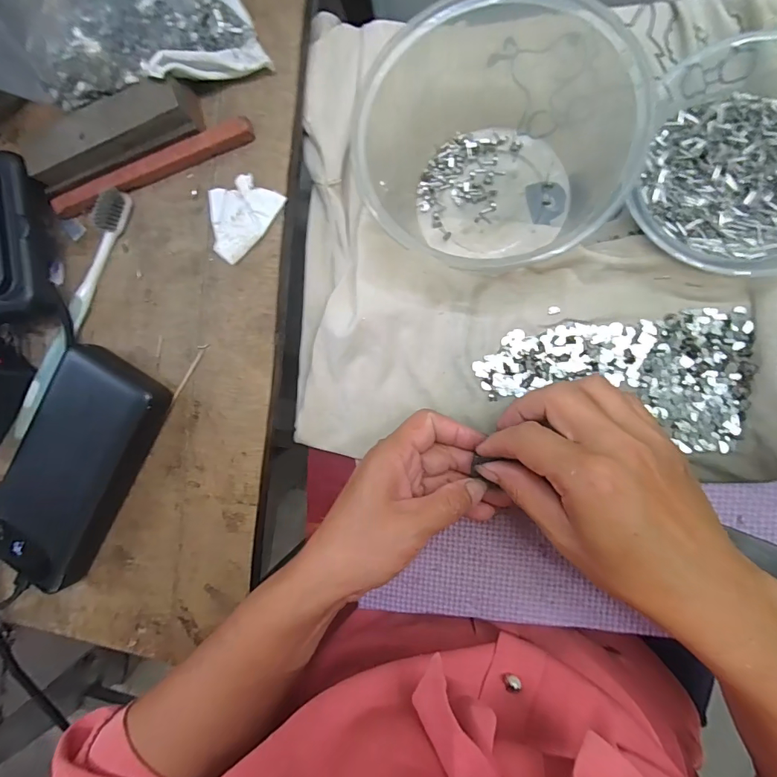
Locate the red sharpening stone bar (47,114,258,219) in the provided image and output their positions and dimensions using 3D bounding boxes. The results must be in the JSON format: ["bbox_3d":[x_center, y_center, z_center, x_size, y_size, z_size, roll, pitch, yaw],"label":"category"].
[{"bbox_3d":[-0.156,-0.144,0.289,0.145,0.010,0.014,-18,87,10],"label":"red sharpening stone bar"}]

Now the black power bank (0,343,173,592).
[{"bbox_3d":[-0.211,0.052,0.291,0.072,0.031,0.151,30,96,8],"label":"black power bank"}]

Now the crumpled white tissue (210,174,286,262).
[{"bbox_3d":[-0.098,-0.111,0.283,0.041,0.009,0.053,38,97,8],"label":"crumpled white tissue"}]

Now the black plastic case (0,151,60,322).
[{"bbox_3d":[-0.249,-0.095,0.286,0.049,0.041,0.106,-4,93,3],"label":"black plastic case"}]

